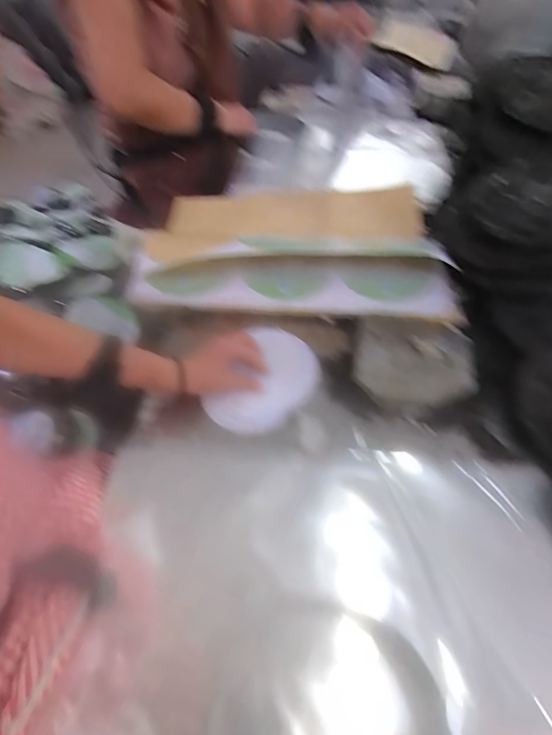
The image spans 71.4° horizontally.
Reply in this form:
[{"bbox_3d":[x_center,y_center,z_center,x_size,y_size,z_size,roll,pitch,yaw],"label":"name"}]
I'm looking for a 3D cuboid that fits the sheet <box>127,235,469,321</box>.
[{"bbox_3d":[0.028,-0.147,0.577,0.490,0.082,0.110,5,51,4],"label":"sheet"}]

